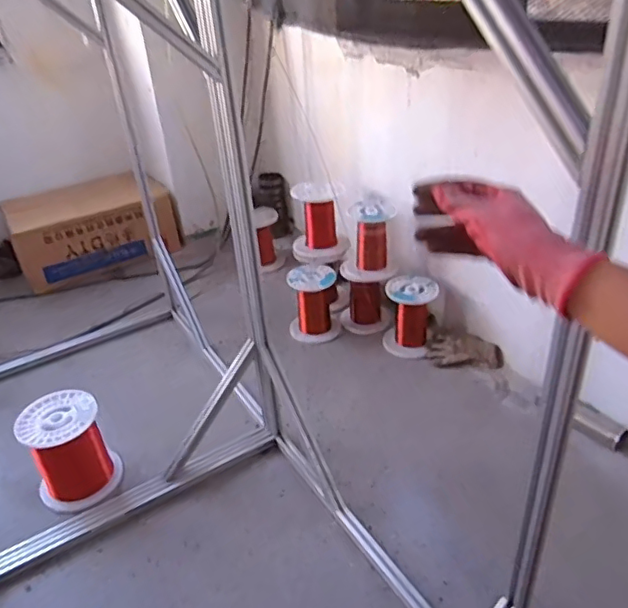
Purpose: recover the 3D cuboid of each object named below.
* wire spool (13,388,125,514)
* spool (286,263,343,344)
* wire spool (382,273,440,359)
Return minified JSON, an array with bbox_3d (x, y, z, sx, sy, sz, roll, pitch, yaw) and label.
[{"bbox_3d":[-0.644,0.385,1.491,0.198,0.234,0.206,-3,32,2],"label":"wire spool"},{"bbox_3d":[0.001,0.000,1.990,0.173,0.216,0.178,-3,32,2],"label":"spool"},{"bbox_3d":[0.317,0.048,1.880,0.167,0.241,0.170,4,33,13],"label":"wire spool"}]

